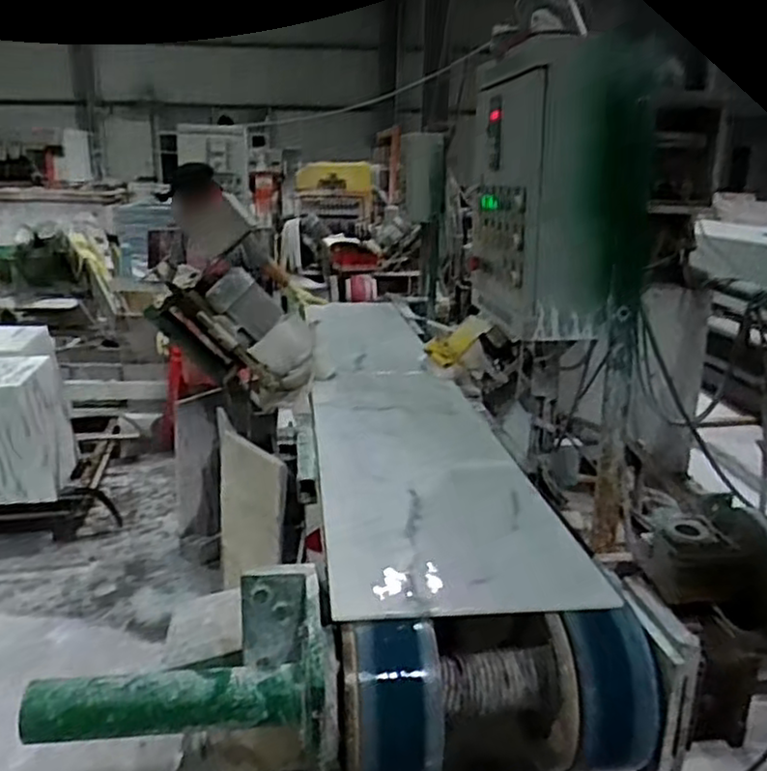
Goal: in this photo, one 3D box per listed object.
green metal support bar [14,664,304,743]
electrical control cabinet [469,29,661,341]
[{"bbox_3d":[-0.325,0.470,1.089,0.404,0.064,0.088,0,16,-8],"label":"green metal support bar"},{"bbox_3d":[0.311,-0.352,1.351,0.232,0.470,0.418,0,16,-5],"label":"electrical control cabinet"}]

